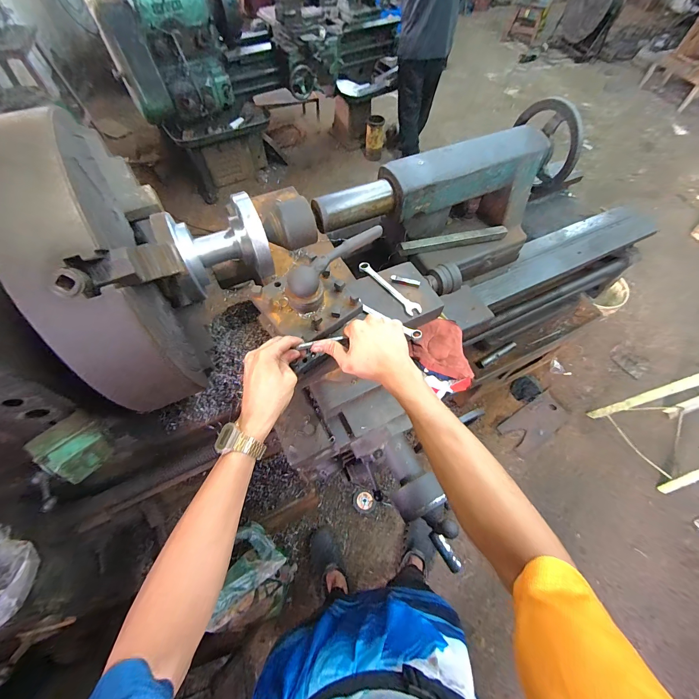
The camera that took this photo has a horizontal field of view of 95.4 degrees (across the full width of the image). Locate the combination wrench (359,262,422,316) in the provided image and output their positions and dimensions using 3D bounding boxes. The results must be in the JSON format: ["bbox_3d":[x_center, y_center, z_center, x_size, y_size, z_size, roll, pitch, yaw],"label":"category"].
[{"bbox_3d":[0.081,-0.129,0.653,0.031,0.005,0.168,-36,67,-19],"label":"combination wrench"}]

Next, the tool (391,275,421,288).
[{"bbox_3d":[0.115,-0.141,0.656,0.060,0.011,0.013,16,62,8],"label":"tool"}]

